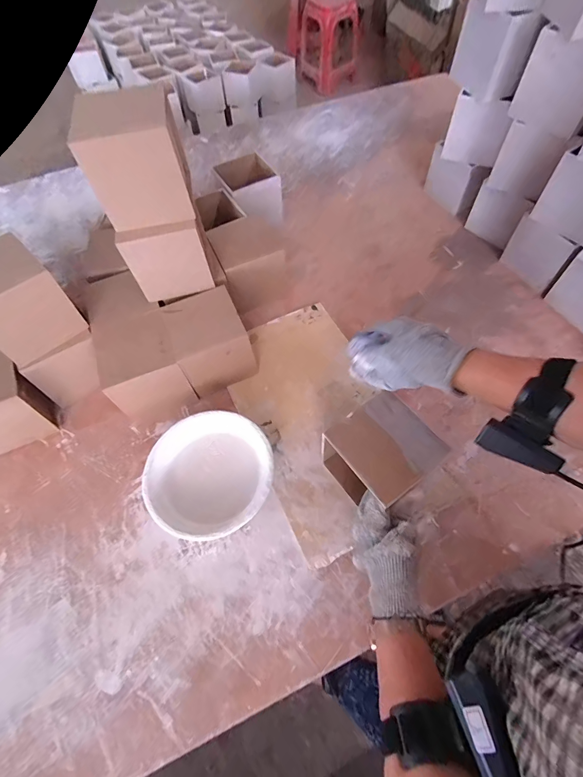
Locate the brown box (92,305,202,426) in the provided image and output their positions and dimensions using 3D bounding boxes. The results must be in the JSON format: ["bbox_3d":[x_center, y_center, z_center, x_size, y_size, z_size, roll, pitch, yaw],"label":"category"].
[{"bbox_3d":[-0.232,-0.029,0.559,0.115,0.117,0.121,-22,60,-10],"label":"brown box"}]

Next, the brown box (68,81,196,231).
[{"bbox_3d":[-0.194,-0.290,0.440,0.113,0.123,0.101,-13,59,-5],"label":"brown box"}]

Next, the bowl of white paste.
[{"bbox_3d":[-0.111,0.121,0.494,0.170,0.056,0.166,-1,59,2],"label":"bowl of white paste"}]

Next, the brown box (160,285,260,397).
[{"bbox_3d":[-0.127,-0.071,0.569,0.113,0.114,0.124,-20,60,-9],"label":"brown box"}]

